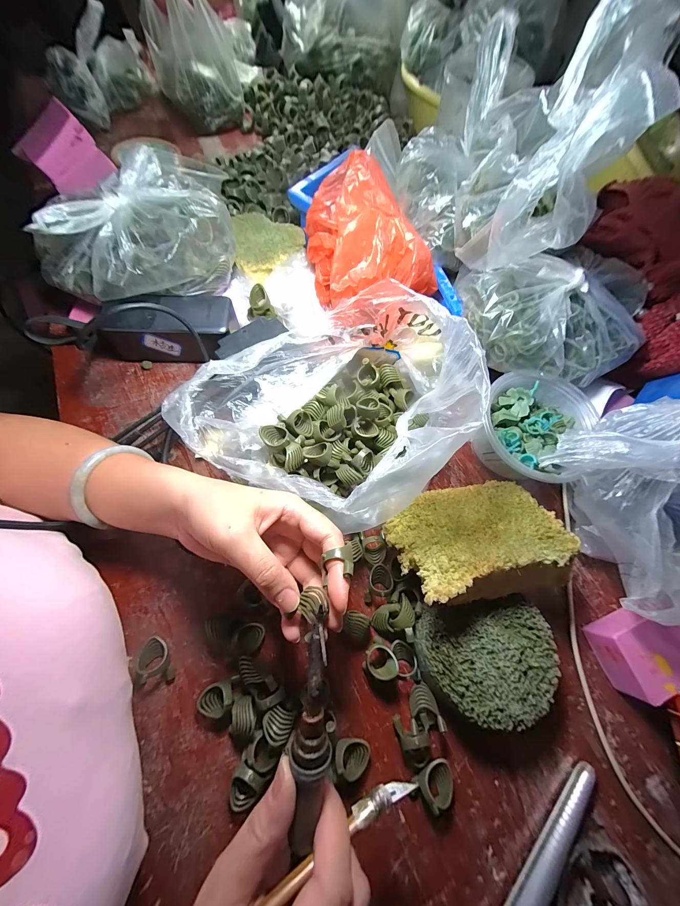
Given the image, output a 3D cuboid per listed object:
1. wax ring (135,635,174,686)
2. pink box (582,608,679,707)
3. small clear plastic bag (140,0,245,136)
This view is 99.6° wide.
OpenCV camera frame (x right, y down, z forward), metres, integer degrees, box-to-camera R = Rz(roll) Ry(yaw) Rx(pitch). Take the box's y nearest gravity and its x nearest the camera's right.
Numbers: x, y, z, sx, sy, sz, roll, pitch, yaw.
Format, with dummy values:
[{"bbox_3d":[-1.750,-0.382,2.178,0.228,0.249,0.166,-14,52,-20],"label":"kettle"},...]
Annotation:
[{"bbox_3d":[-0.150,0.170,0.233,0.026,0.021,0.035,0,68,-2],"label":"wax ring"},{"bbox_3d":[0.266,0.171,0.252,0.071,0.033,0.054,-17,72,-10],"label":"pink box"},{"bbox_3d":[-0.222,-0.603,0.438,0.114,0.129,0.102,-24,71,-11],"label":"small clear plastic bag"}]

